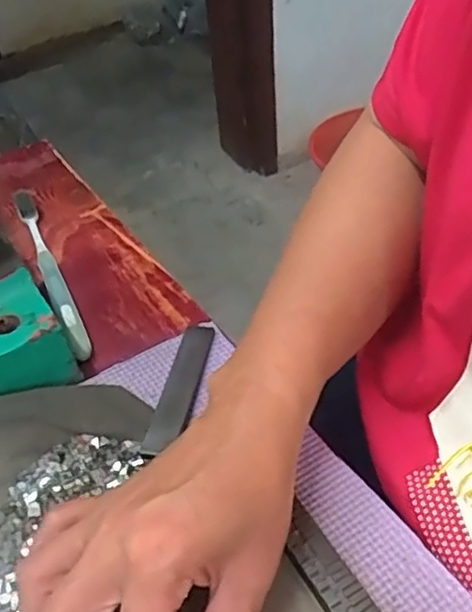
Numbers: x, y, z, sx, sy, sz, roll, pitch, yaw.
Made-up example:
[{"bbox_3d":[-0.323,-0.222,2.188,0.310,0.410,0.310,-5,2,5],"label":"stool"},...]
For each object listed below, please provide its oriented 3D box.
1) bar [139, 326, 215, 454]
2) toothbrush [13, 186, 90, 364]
[{"bbox_3d":[-0.031,0.046,0.374,0.020,0.007,0.096,6,46,12],"label":"bar"},{"bbox_3d":[-0.136,-0.033,0.465,0.014,0.019,0.194,-20,46,-15],"label":"toothbrush"}]

